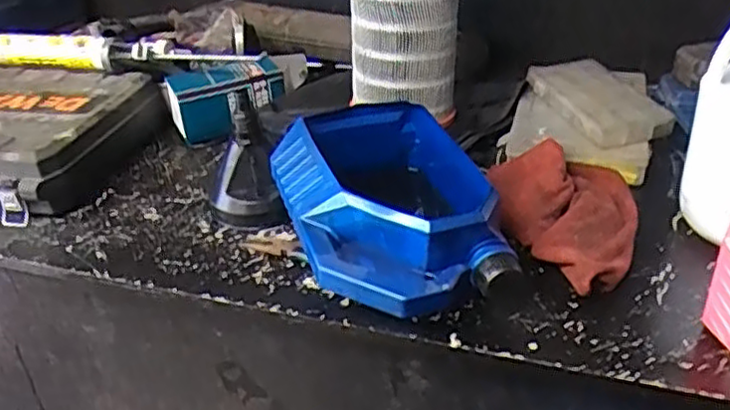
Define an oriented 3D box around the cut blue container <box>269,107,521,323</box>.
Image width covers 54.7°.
[{"bbox_3d":[0.027,0.003,0.776,0.237,0.105,0.309,-7,32,-4],"label":"cut blue container"}]

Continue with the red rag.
[{"bbox_3d":[0.238,0.007,0.807,0.154,0.037,0.251,-4,32,1],"label":"red rag"}]

